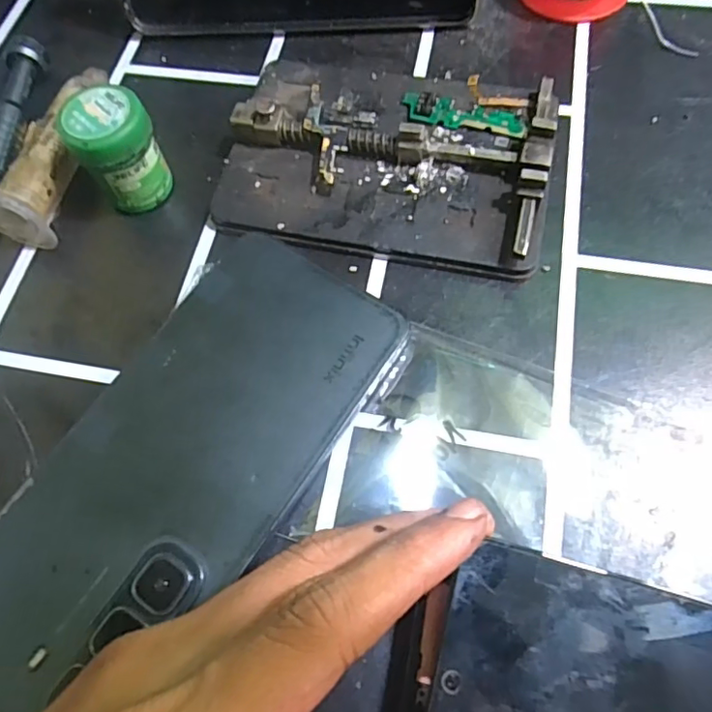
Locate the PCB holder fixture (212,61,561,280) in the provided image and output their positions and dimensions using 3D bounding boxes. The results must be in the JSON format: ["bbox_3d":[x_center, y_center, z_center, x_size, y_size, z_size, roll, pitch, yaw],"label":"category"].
[{"bbox_3d":[0.012,-0.083,0.225,0.125,0.022,0.090,9,67,7],"label":"PCB holder fixture"}]

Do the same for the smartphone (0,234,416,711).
[{"bbox_3d":[-0.055,0.035,0.183,0.073,0.011,0.163,32,72,16],"label":"smartphone"}]

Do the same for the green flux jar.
[{"bbox_3d":[-0.091,-0.078,0.219,0.029,0.042,0.027,-1,66,3],"label":"green flux jar"}]

